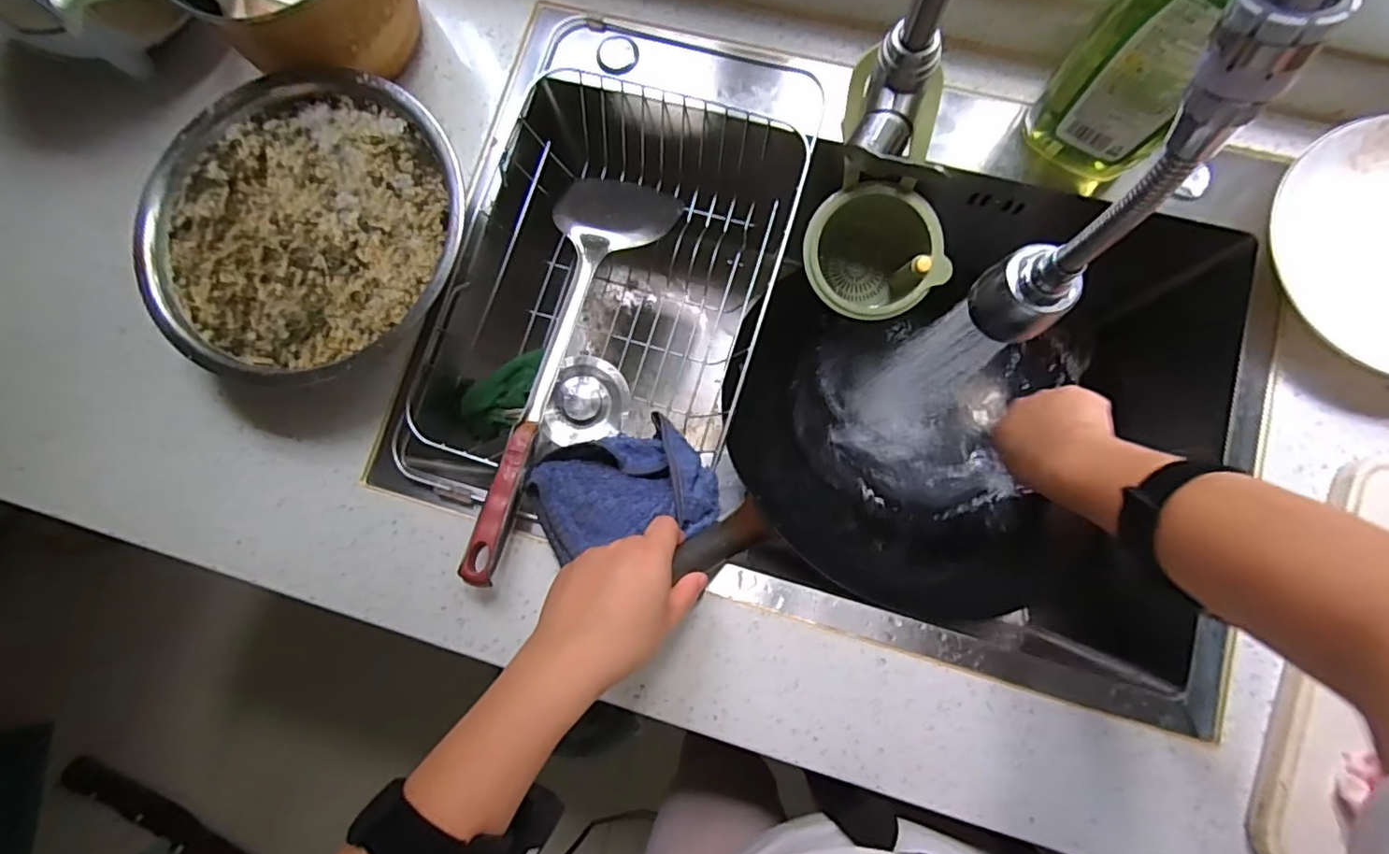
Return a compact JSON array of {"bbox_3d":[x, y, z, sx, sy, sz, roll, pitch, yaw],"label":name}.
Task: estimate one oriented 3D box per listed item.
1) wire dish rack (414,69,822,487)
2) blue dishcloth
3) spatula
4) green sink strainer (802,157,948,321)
[{"bbox_3d":[-0.068,-0.112,0.530,0.246,0.093,0.373,16,82,2],"label":"wire dish rack"},{"bbox_3d":[-0.052,0.050,0.465,0.131,0.045,0.101,-24,80,-2],"label":"blue dishcloth"},{"bbox_3d":[-0.102,-0.067,0.493,0.105,0.040,0.390,12,67,4],"label":"spatula"},{"bbox_3d":[0.163,-0.155,0.565,0.119,0.107,0.126,0,82,0],"label":"green sink strainer"}]

